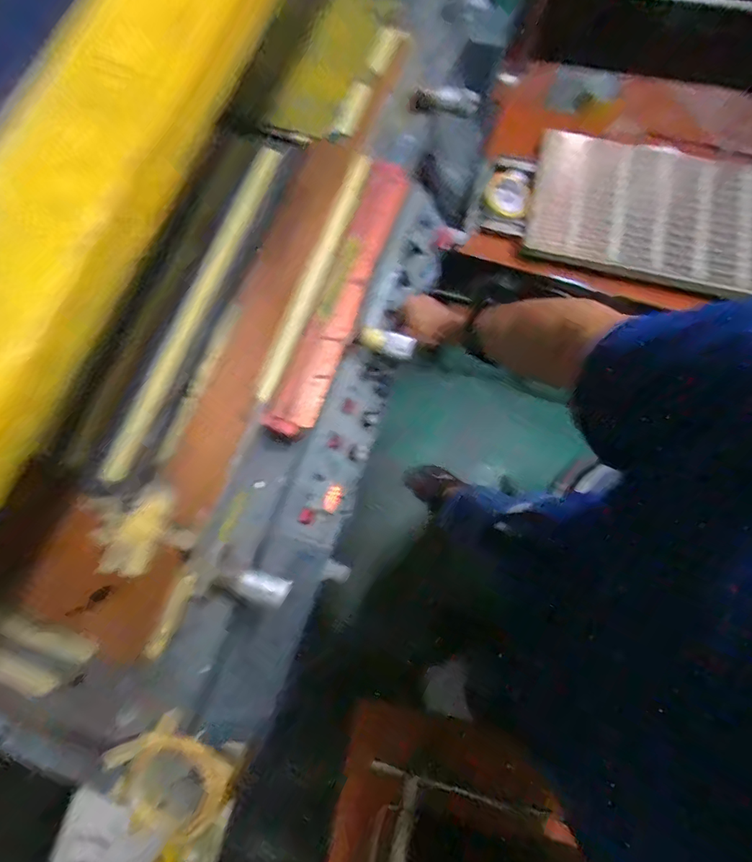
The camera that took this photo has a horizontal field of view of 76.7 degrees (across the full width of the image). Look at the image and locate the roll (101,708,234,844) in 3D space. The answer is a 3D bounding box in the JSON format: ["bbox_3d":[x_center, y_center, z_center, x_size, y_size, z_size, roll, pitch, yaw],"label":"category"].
[{"bbox_3d":[-0.226,0.382,0.516,0.115,0.026,0.121,0,75,1],"label":"roll"}]

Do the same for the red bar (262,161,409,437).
[{"bbox_3d":[-0.037,-0.178,0.592,0.048,0.040,0.394,20,76,6],"label":"red bar"}]

